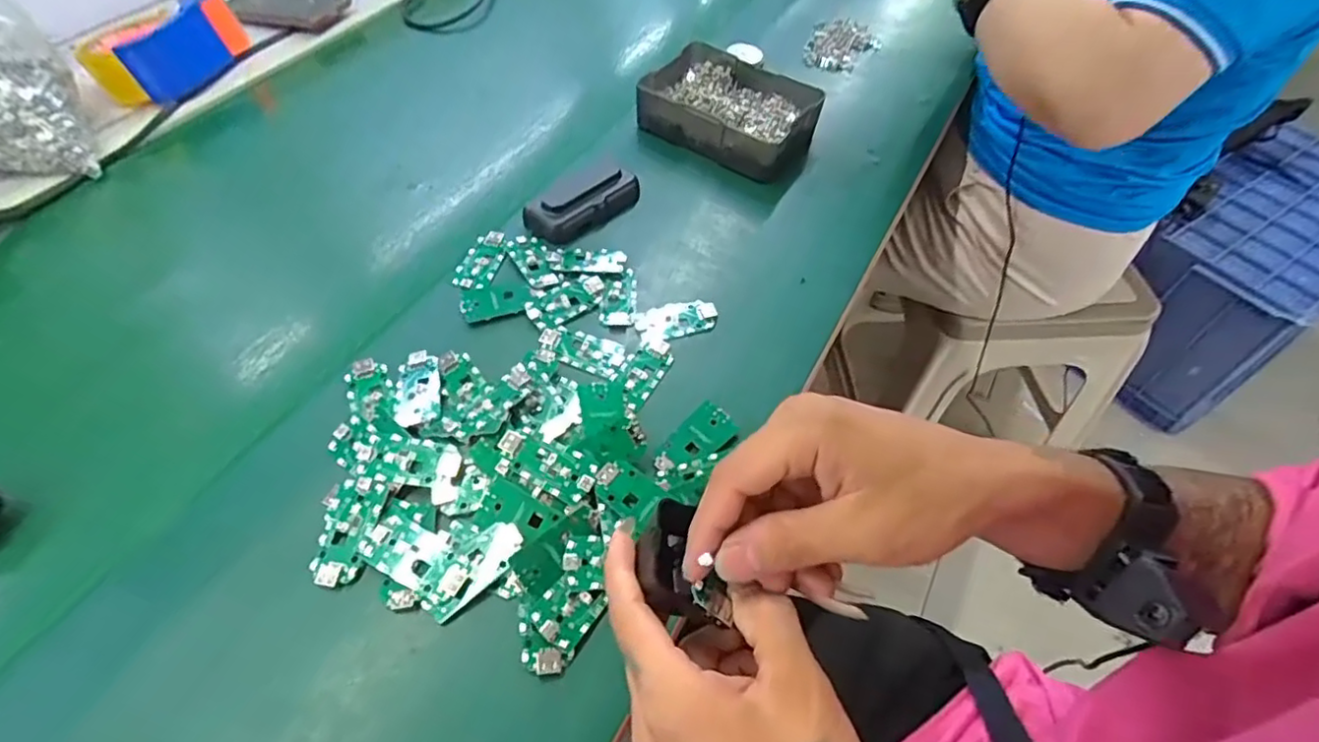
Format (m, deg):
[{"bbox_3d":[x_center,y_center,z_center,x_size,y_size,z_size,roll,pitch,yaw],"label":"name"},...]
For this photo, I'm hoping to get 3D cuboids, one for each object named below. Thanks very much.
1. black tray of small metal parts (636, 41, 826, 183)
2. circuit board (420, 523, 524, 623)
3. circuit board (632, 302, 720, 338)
[{"bbox_3d":[0.070,-0.265,0.627,0.174,0.046,0.132,32,59,21],"label":"black tray of small metal parts"},{"bbox_3d":[-0.110,0.115,0.365,0.064,0.010,0.032,-33,60,-23],"label":"circuit board"},{"bbox_3d":[0.014,-0.040,0.489,0.064,0.004,0.031,-11,54,-9],"label":"circuit board"}]

